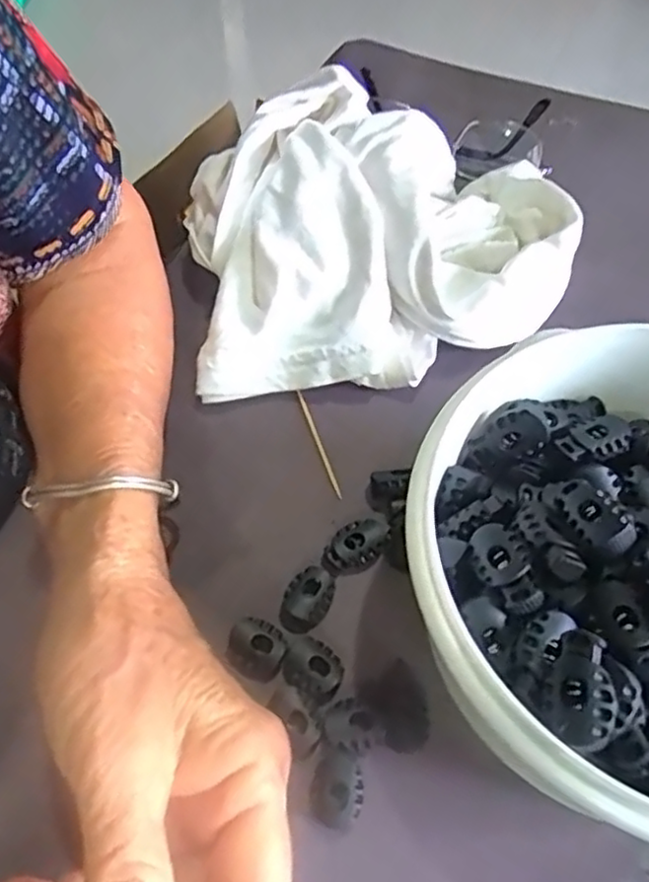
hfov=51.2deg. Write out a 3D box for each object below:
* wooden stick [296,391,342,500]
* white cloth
[{"bbox_3d":[-0.002,0.001,0.305,0.004,0.004,0.059,-18,57,-9],"label":"wooden stick"},{"bbox_3d":[0.026,-0.102,0.329,0.187,0.073,0.140,-7,58,-4],"label":"white cloth"}]

